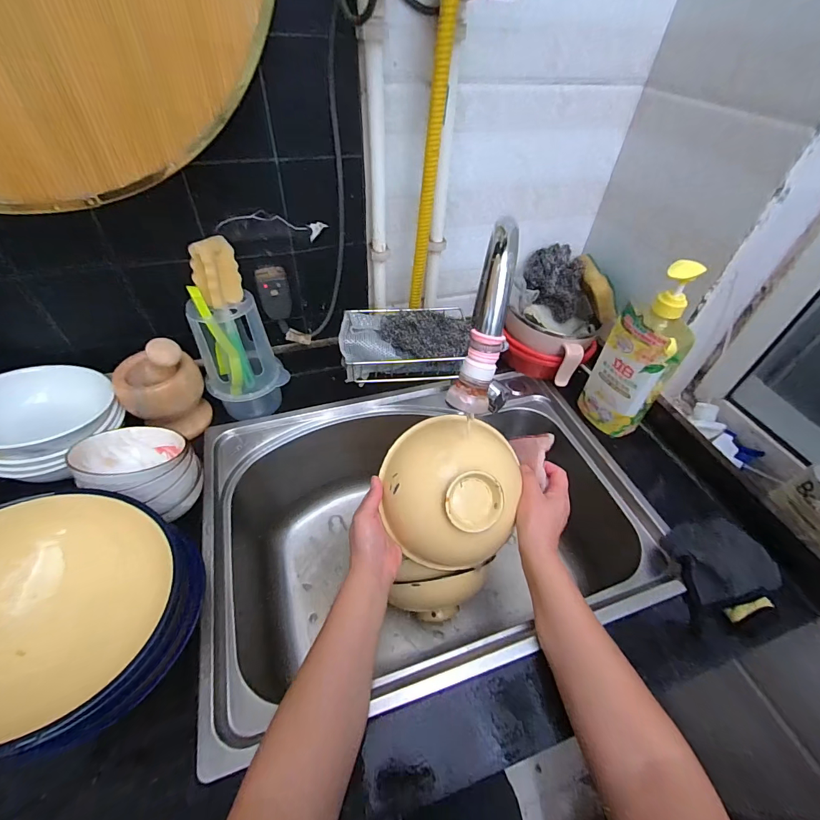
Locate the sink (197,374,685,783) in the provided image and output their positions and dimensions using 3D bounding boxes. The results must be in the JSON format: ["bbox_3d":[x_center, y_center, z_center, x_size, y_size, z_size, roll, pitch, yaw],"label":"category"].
[{"bbox_3d":[0.014,0.169,0.640,0.572,0.230,0.476,-12,49,-14],"label":"sink"}]

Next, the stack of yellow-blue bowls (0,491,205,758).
[{"bbox_3d":[-0.309,0.187,0.356,0.161,0.174,0.179,0,47,-3],"label":"stack of yellow-blue bowls"}]

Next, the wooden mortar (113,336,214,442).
[{"bbox_3d":[-0.353,-0.034,0.563,0.105,0.153,0.085,-29,55,-26],"label":"wooden mortar"}]

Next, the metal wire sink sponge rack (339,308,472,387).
[{"bbox_3d":[-0.014,-0.092,0.549,0.159,0.058,0.095,-4,48,-7],"label":"metal wire sink sponge rack"}]

